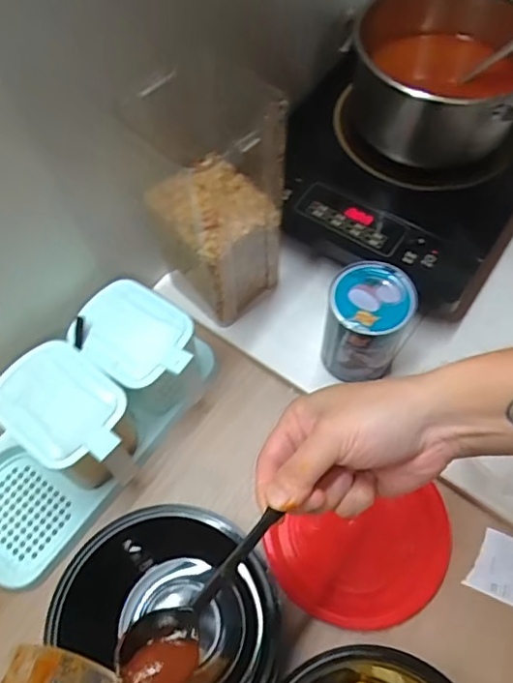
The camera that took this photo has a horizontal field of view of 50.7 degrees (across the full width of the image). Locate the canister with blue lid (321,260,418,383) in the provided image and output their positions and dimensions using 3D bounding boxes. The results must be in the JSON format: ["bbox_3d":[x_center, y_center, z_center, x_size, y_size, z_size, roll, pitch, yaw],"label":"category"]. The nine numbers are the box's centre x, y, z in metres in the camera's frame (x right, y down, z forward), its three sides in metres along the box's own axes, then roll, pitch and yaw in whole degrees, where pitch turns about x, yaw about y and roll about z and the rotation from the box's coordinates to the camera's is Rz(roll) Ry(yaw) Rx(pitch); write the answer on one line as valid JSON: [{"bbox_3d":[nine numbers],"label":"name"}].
[{"bbox_3d":[0.103,-0.012,0.514,0.072,0.106,0.071,17,64,13],"label":"canister with blue lid"}]

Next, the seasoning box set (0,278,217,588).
[{"bbox_3d":[-0.166,0.078,0.495,0.120,0.107,0.277,38,70,21],"label":"seasoning box set"}]

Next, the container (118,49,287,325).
[{"bbox_3d":[-0.030,-0.123,0.519,0.093,0.227,0.106,40,71,22],"label":"container"}]

